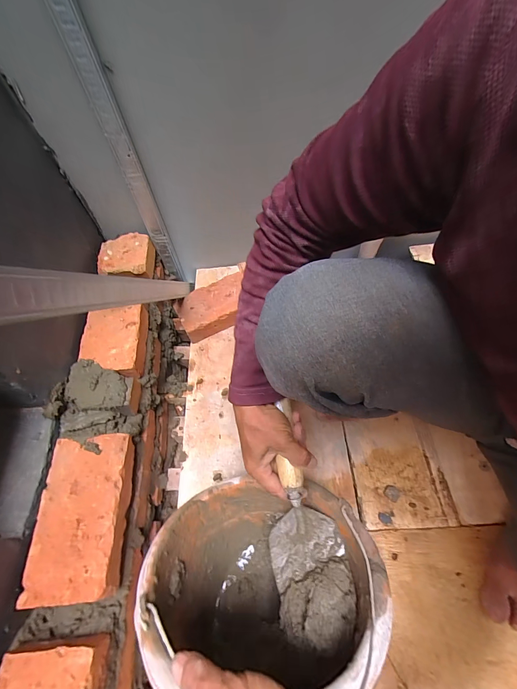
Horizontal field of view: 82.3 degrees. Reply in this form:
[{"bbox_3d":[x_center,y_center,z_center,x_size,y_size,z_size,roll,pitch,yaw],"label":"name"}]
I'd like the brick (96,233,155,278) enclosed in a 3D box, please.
[{"bbox_3d":[-0.272,-0.182,0.613,0.100,0.040,0.105,-2,60,2],"label":"brick"}]

